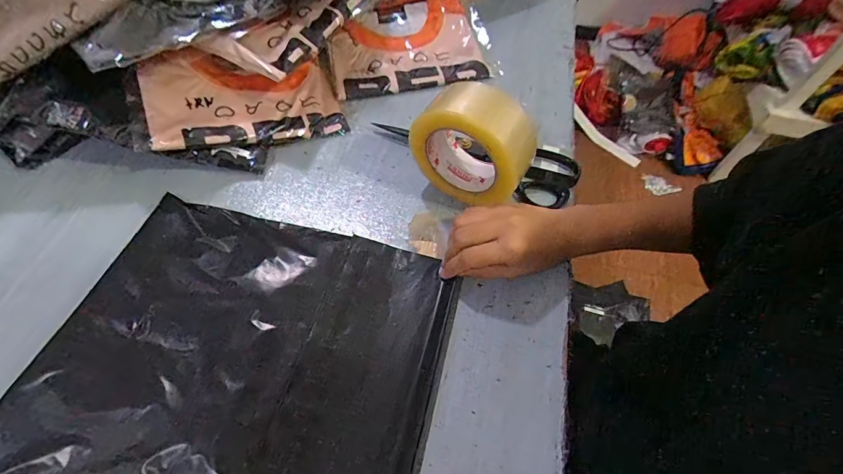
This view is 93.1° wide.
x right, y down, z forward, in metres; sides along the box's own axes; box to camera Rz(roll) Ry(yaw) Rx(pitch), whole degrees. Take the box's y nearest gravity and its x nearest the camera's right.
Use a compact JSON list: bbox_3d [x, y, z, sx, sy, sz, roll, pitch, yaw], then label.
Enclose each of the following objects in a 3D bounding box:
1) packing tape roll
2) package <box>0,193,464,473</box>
[{"bbox_3d":[0.050,-0.087,0.402,0.120,0.121,0.051,27,61,14],"label":"packing tape roll"},{"bbox_3d":[-0.143,0.101,0.334,0.310,0.025,0.270,14,59,7],"label":"package"}]

